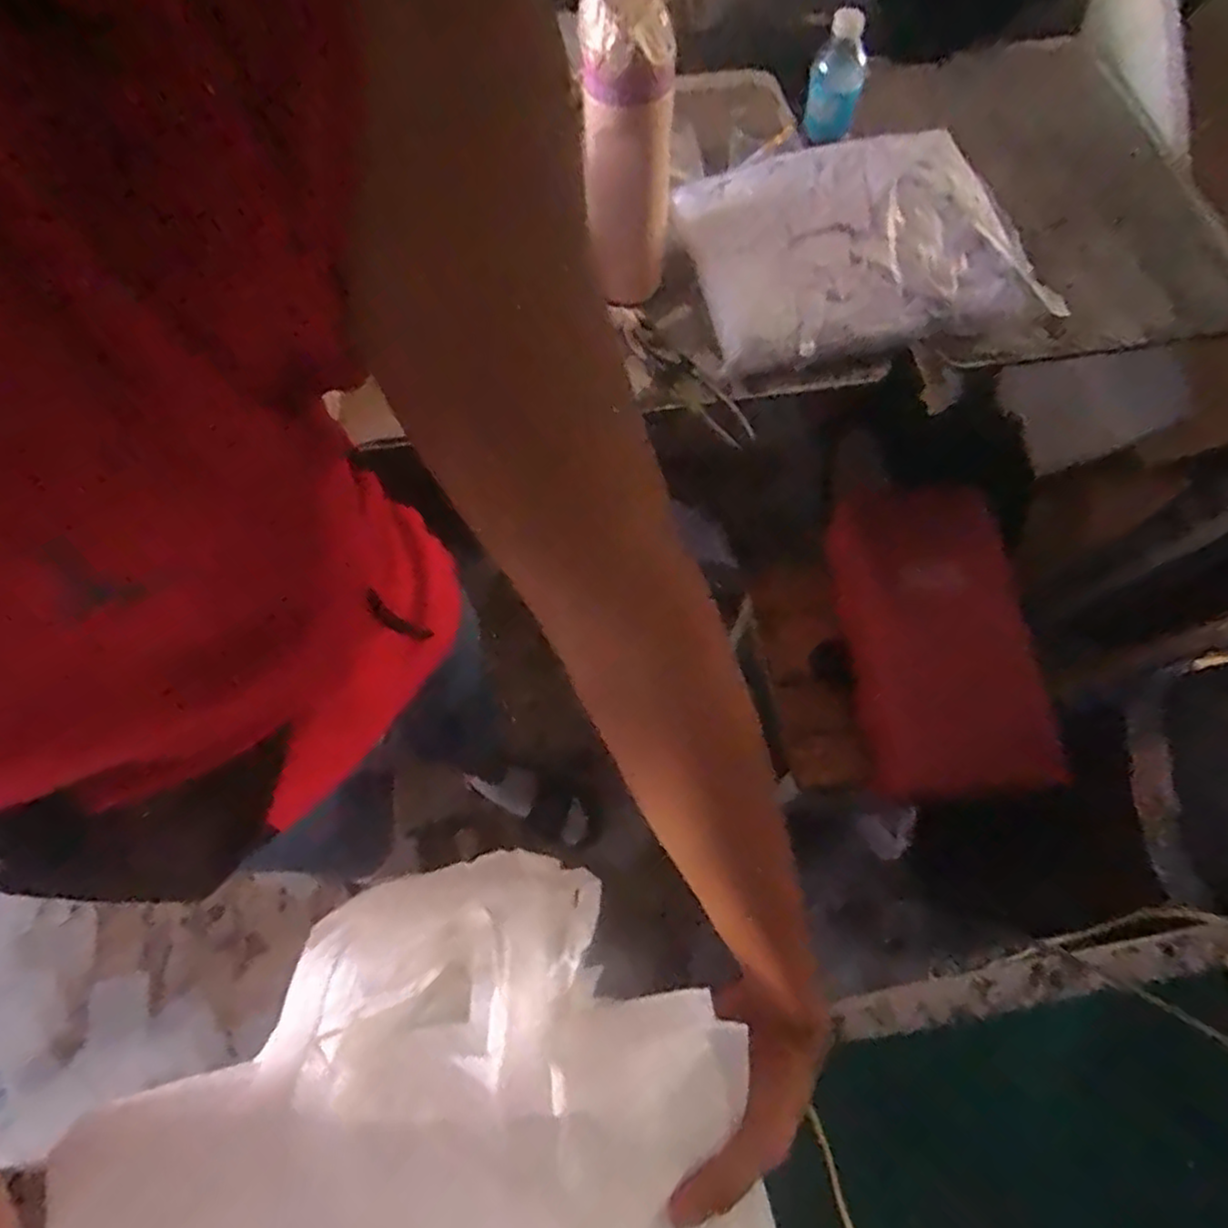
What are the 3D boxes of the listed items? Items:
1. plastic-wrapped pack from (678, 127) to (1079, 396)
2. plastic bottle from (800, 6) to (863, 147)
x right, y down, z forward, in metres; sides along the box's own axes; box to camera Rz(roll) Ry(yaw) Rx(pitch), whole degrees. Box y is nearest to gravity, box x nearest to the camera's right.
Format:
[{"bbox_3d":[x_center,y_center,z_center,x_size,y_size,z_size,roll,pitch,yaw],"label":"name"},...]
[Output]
[{"bbox_3d":[0.259,-0.394,0.747,0.332,0.085,0.246,-12,67,-5],"label":"plastic-wrapped pack"},{"bbox_3d":[0.257,-0.618,0.819,0.055,0.118,0.054,9,67,5],"label":"plastic bottle"}]

